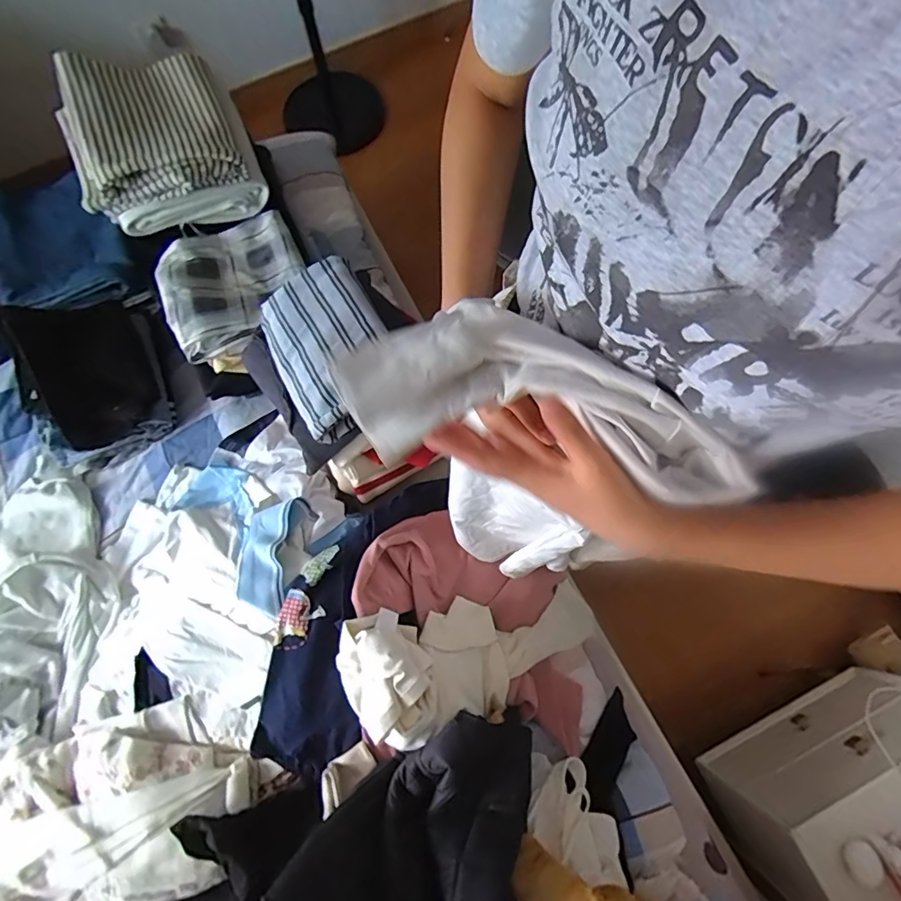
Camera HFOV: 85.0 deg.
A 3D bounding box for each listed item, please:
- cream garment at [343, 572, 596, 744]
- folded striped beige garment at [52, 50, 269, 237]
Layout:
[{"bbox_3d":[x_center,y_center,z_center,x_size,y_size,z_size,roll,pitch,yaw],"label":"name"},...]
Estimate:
[{"bbox_3d":[0.063,0.311,0.777,0.457,0.083,0.174,-1,72,-33],"label":"cream garment"},{"bbox_3d":[-0.513,-0.535,0.866,0.284,0.173,0.243,-23,75,-5],"label":"folded striped beige garment"}]

